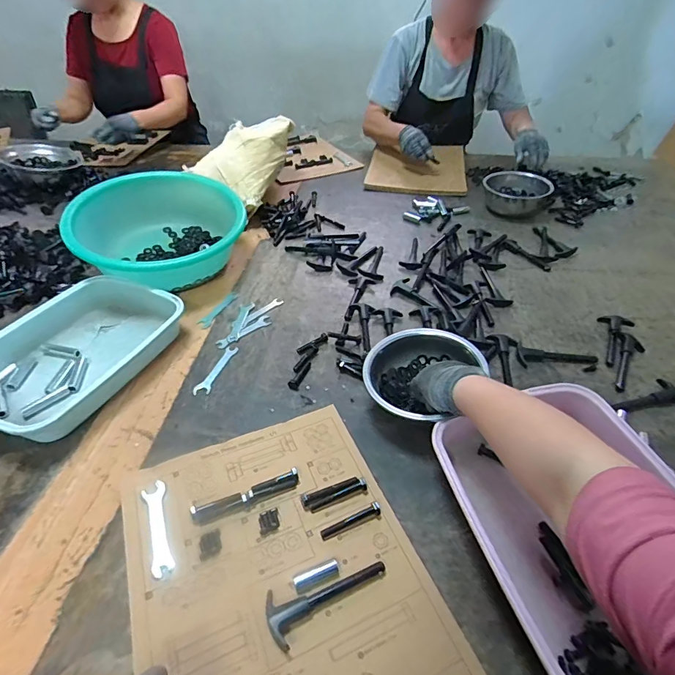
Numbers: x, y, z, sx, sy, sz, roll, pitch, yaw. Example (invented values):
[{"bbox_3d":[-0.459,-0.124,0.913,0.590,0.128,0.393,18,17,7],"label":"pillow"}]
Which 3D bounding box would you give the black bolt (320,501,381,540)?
[{"bbox_3d":[0.016,0.216,0.493,0.076,0.014,0.013,-17,46,-17],"label":"black bolt"}]

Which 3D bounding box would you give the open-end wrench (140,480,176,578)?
[{"bbox_3d":[-0.210,0.221,0.490,0.027,0.006,0.111,-18,46,-18],"label":"open-end wrench"}]

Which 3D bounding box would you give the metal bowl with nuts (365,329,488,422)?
[{"bbox_3d":[0.120,0.060,0.624,0.163,0.073,0.147,-33,53,-30],"label":"metal bowl with nuts"}]

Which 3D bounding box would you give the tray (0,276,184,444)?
[{"bbox_3d":[-0.431,0.019,0.677,0.238,0.058,0.313,22,48,21],"label":"tray"}]

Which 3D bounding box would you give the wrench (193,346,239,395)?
[{"bbox_3d":[-0.200,0.052,0.685,0.027,0.004,0.110,12,45,13],"label":"wrench"}]

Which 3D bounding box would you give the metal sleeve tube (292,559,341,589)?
[{"bbox_3d":[-0.022,0.255,0.447,0.050,0.010,0.013,-17,46,-17],"label":"metal sleeve tube"}]

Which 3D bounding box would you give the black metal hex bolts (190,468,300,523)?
[{"bbox_3d":[-0.111,0.193,0.513,0.132,0.018,0.022,-17,46,-17],"label":"black metal hex bolts"}]

